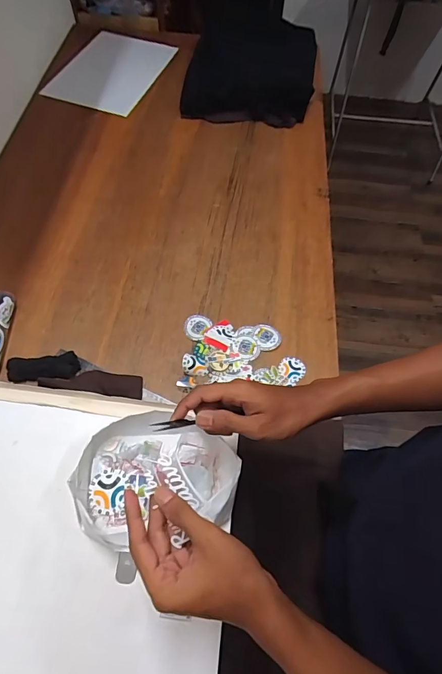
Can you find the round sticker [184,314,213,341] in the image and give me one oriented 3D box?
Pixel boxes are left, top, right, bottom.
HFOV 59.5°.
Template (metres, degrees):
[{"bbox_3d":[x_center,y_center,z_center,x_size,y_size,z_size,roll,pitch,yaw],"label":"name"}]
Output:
[{"bbox_3d":[-0.050,-0.022,0.810,0.052,0.009,0.060,25,64,10],"label":"round sticker"}]

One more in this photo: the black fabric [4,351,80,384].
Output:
[{"bbox_3d":[-0.339,0.057,0.740,0.127,0.021,0.055,-8,63,-7],"label":"black fabric"}]

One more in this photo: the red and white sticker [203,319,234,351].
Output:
[{"bbox_3d":[0.000,-0.005,0.803,0.054,0.006,0.071,27,56,11],"label":"red and white sticker"}]

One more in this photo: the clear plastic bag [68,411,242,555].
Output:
[{"bbox_3d":[-0.081,0.174,0.499,0.196,0.057,0.147,-15,65,-8],"label":"clear plastic bag"}]

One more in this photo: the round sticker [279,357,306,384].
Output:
[{"bbox_3d":[0.143,0.065,0.776,0.052,0.004,0.049,1,72,-2],"label":"round sticker"}]

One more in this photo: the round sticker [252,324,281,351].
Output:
[{"bbox_3d":[0.094,0.000,0.804,0.050,0.005,0.061,-26,67,-15],"label":"round sticker"}]

